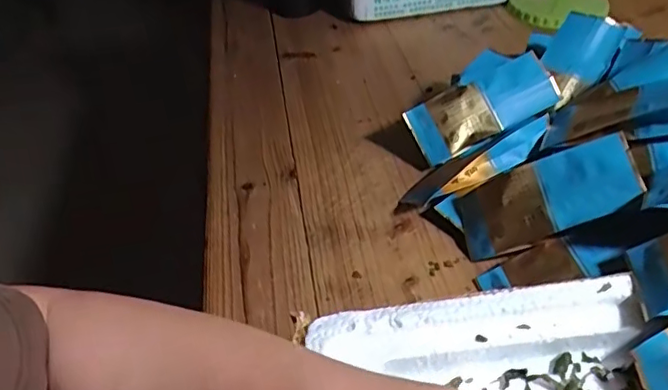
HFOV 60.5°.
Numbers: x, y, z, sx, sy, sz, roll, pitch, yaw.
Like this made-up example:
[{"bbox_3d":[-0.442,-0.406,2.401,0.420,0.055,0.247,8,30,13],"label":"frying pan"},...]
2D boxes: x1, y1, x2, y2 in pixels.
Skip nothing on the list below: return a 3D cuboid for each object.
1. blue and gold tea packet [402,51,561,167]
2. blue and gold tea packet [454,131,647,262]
[{"bbox_3d":[0.135,-0.079,0.522,0.129,0.017,0.055,-26,81,5],"label":"blue and gold tea packet"},{"bbox_3d":[0.151,0.003,0.421,0.132,0.012,0.056,-25,64,34],"label":"blue and gold tea packet"}]

